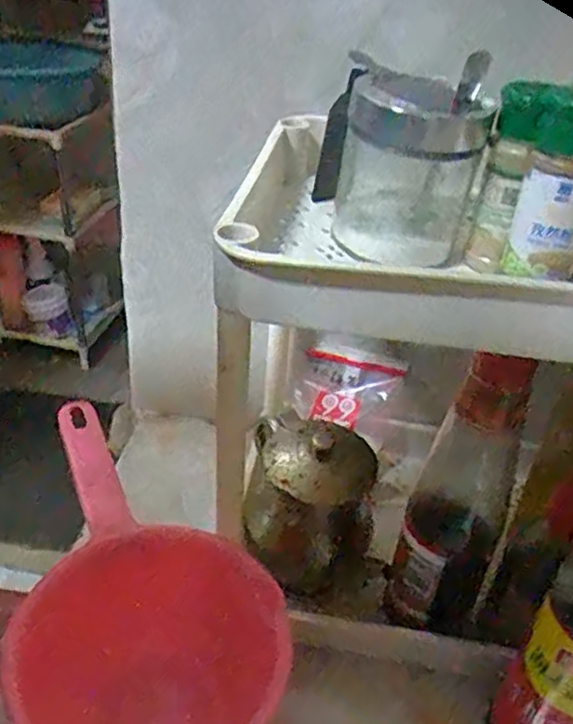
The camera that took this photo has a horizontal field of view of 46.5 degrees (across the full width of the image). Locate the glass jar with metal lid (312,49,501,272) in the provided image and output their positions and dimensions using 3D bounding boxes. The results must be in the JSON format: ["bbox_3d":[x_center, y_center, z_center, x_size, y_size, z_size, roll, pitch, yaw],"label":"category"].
[{"bbox_3d":[0.067,-0.118,0.395,0.089,0.110,0.085,4,36,-3],"label":"glass jar with metal lid"}]

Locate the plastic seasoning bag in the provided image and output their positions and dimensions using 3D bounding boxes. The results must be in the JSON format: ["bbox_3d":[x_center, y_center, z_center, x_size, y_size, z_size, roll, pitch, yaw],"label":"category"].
[{"bbox_3d":[0.055,0.023,0.605,0.095,0.071,0.042,10,36,5],"label":"plastic seasoning bag"}]

